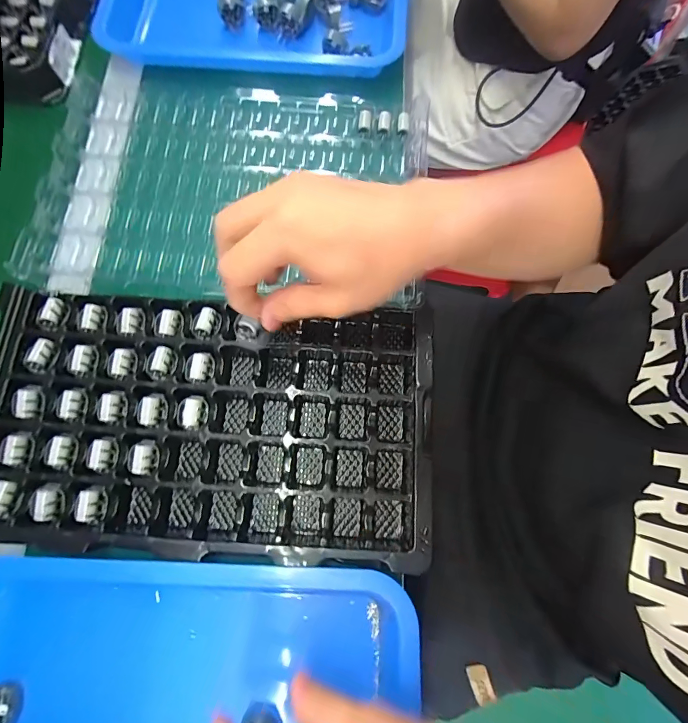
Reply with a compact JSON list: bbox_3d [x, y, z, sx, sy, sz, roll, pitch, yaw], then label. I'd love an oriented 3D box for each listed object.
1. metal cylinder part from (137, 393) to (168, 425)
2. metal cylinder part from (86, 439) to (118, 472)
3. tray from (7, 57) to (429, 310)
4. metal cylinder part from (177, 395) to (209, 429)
[{"bbox_3d":[-0.156,0.039,0.301,0.021,0.013,0.025,5,76,3],"label":"metal cylinder part"},{"bbox_3d":[-0.191,0.073,0.290,0.019,0.014,0.024,3,76,3],"label":"metal cylinder part"},{"bbox_3d":[-0.105,-0.171,0.361,0.360,0.019,0.256,7,74,2],"label":"tray"},{"bbox_3d":[-0.124,0.042,0.306,0.023,0.022,0.026,9,76,4],"label":"metal cylinder part"}]

